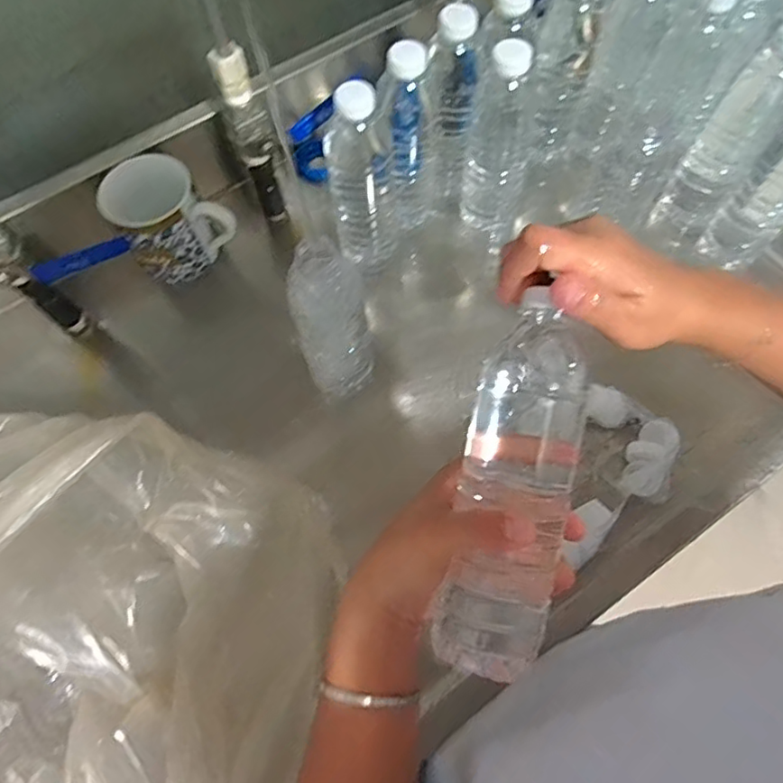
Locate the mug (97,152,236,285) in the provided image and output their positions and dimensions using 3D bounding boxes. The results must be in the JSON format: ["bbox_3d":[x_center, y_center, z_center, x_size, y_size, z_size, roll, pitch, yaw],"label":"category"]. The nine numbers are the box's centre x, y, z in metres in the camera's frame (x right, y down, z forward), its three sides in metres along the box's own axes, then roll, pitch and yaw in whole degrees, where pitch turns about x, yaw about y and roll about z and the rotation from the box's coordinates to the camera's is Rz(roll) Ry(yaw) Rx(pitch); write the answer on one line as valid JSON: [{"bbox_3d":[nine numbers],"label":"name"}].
[{"bbox_3d":[-0.223,-0.168,0.592,0.089,0.103,0.097,-42,71,-14],"label":"mug"}]

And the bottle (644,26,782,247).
[{"bbox_3d":[0.321,-0.236,0.561,0.060,0.211,0.056,33,72,15],"label":"bottle"}]

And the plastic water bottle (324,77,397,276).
[{"bbox_3d":[-0.028,-0.199,0.555,0.058,0.207,0.060,-9,66,-1],"label":"plastic water bottle"}]

